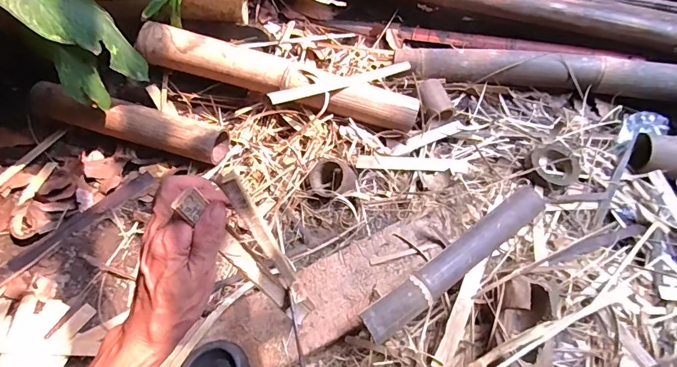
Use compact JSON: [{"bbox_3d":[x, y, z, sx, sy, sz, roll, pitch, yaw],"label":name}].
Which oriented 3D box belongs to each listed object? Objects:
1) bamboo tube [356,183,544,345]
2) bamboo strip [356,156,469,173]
[{"bbox_3d":[0.203,0.115,0.658,0.401,0.042,0.052,-33,65,-19],"label":"bamboo tube"},{"bbox_3d":[0.146,-0.038,0.804,0.214,0.011,0.034,2,59,0],"label":"bamboo strip"}]

